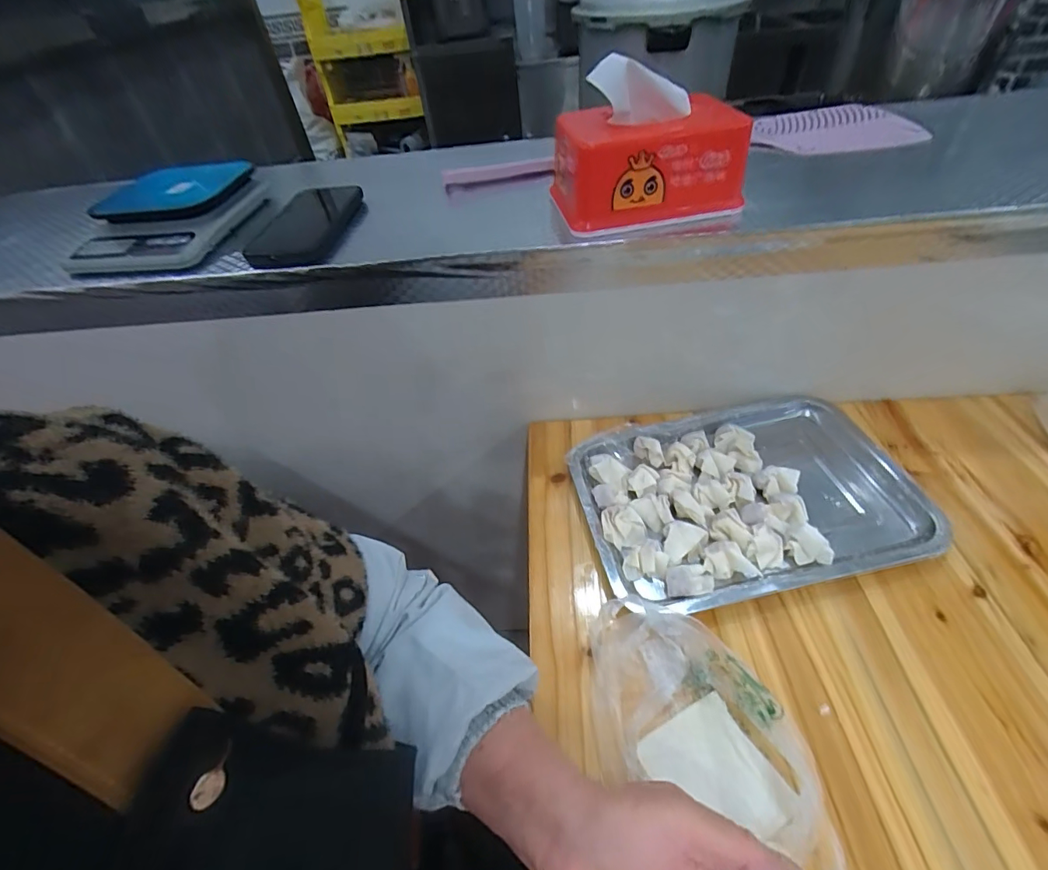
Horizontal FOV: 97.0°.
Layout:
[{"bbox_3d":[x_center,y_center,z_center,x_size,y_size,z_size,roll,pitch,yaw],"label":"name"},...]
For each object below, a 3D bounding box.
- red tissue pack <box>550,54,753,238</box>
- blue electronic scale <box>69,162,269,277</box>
[{"bbox_3d":[0.108,-0.250,0.409,0.159,0.106,0.093,-8,47,-1],"label":"red tissue pack"},{"bbox_3d":[-0.383,-0.235,0.499,0.148,0.048,0.184,-3,47,4],"label":"blue electronic scale"}]

